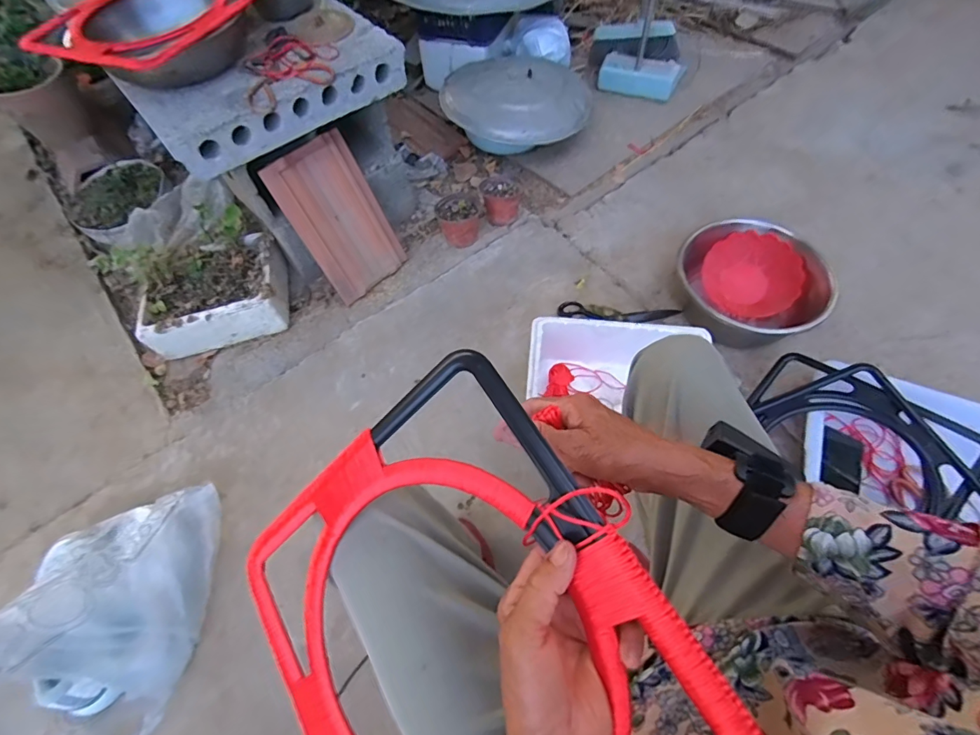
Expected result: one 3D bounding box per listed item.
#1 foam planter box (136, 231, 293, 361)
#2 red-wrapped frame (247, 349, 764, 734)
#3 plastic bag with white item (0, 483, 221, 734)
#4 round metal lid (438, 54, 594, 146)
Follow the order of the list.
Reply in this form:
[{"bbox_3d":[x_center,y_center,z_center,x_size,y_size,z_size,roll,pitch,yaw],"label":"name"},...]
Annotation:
[{"bbox_3d":[-0.661,-0.191,1.085,0.307,0.115,0.260,-15,61,-7],"label":"foam planter box"},{"bbox_3d":[-0.037,0.204,0.326,0.329,0.017,0.327,-43,68,18],"label":"red-wrapped frame"},{"bbox_3d":[-0.593,0.358,0.645,0.259,0.246,0.373,-7,62,-3],"label":"plastic bag with white item"},{"bbox_3d":[0.078,-0.838,1.362,0.434,0.098,0.413,-1,61,1],"label":"round metal lid"}]

